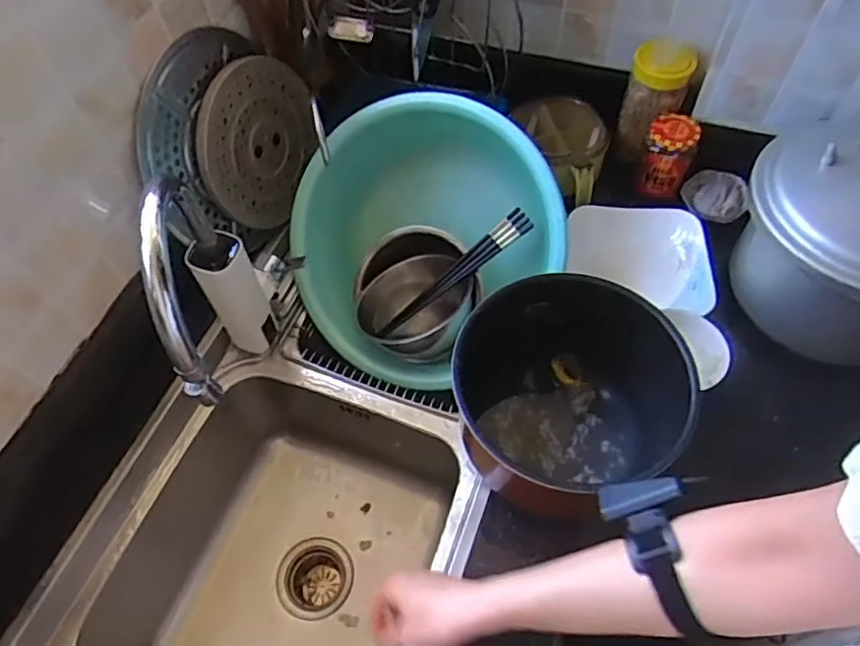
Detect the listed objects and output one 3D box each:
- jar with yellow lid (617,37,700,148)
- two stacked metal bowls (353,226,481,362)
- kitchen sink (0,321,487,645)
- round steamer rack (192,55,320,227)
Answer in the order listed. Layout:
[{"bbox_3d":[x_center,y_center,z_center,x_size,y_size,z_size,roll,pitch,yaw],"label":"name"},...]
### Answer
[{"bbox_3d":[0.322,-0.324,0.873,0.078,0.140,0.080,-1,58,2],"label":"jar with yellow lid"},{"bbox_3d":[-0.021,-0.031,0.848,0.166,0.107,0.157,-1,58,2],"label":"two stacked metal bowls"},{"bbox_3d":[-0.184,0.304,0.778,0.424,0.264,0.447,17,61,13],"label":"kitchen sink"},{"bbox_3d":[-0.232,-0.253,0.827,0.019,0.190,0.222,10,70,26],"label":"round steamer rack"}]

